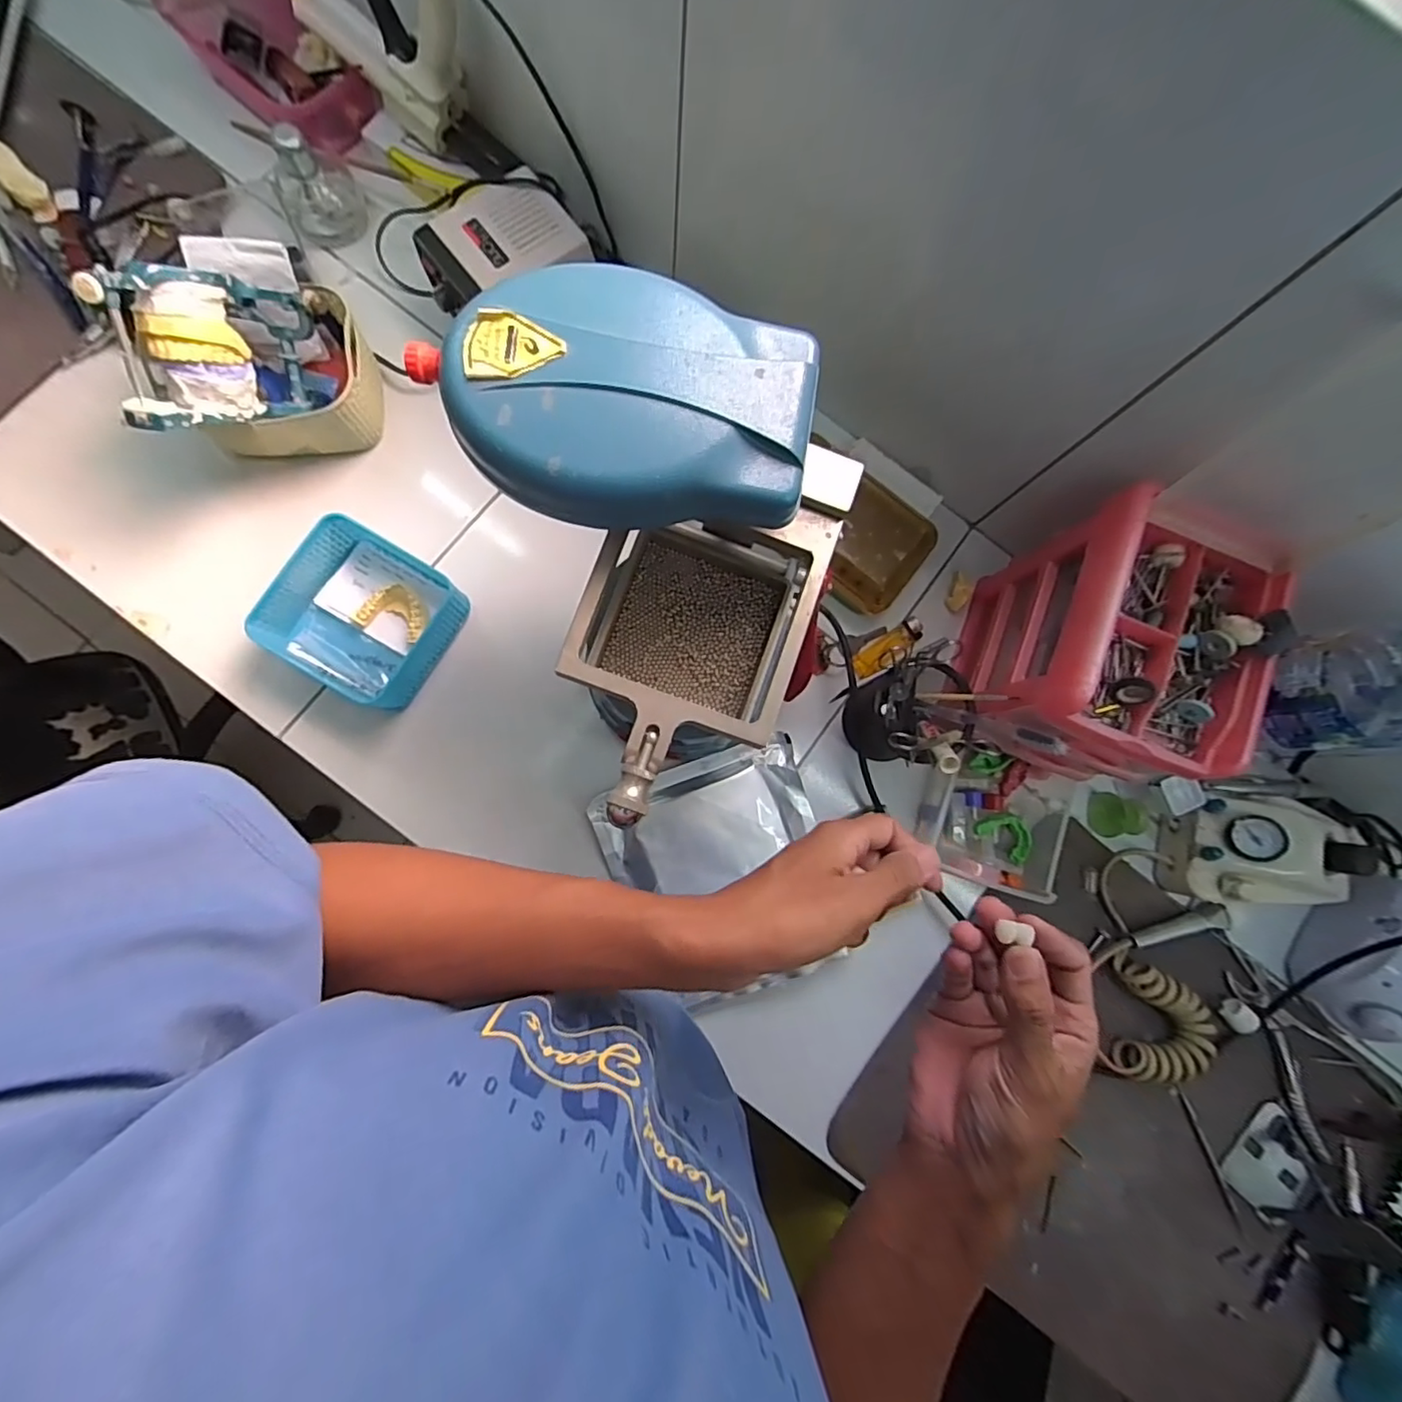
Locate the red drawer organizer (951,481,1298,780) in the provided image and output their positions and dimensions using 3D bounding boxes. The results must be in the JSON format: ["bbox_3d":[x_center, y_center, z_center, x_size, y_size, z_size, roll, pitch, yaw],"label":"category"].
[{"bbox_3d":[0.321,-0.035,0.492,0.124,0.193,0.172,21,82,-2],"label":"red drawer organizer"}]

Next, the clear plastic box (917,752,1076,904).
[{"bbox_3d":[0.281,0.114,0.568,0.129,0.056,0.119,20,82,-2],"label":"clear plastic box"}]

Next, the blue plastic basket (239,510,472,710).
[{"bbox_3d":[-0.300,-0.077,0.537,0.132,0.063,0.136,29,81,-1],"label":"blue plastic basket"}]

